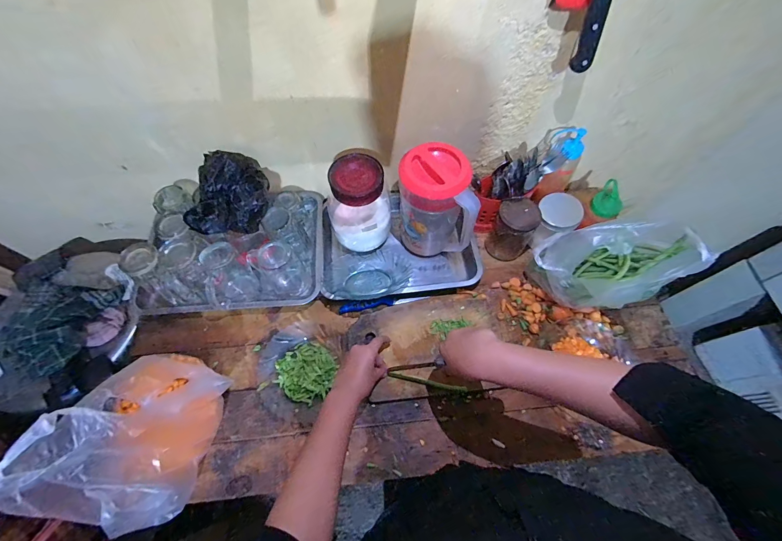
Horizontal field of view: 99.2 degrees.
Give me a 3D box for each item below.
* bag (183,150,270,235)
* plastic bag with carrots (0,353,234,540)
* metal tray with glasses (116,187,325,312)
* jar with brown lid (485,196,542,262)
[{"bbox_3d":[-0.308,-0.156,0.646,0.127,0.057,0.197,4,62,1],"label":"bag"},{"bbox_3d":[-0.372,0.233,0.475,0.132,0.204,0.241,8,63,3],"label":"plastic bag with carrots"},{"bbox_3d":[-0.337,-0.057,0.702,0.366,0.130,0.267,-5,63,-3],"label":"metal tray with glasses"},{"bbox_3d":[0.262,-0.085,0.715,0.084,0.132,0.084,0,62,-1],"label":"jar with brown lid"}]

